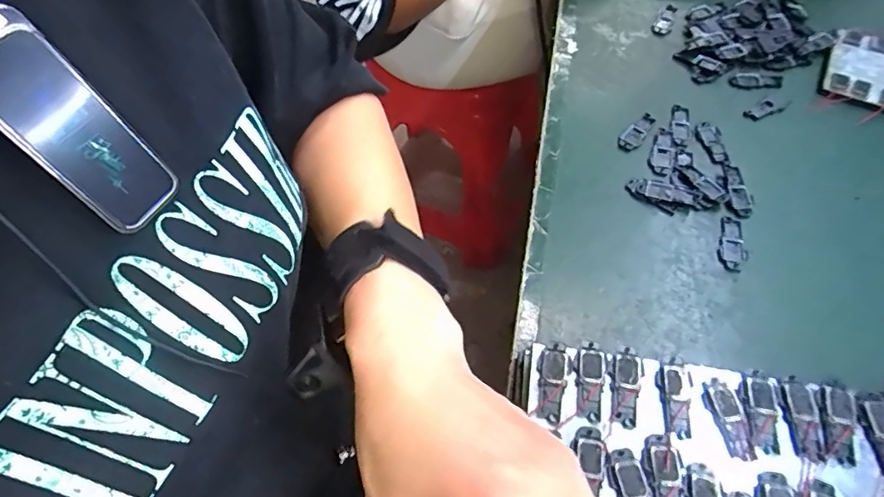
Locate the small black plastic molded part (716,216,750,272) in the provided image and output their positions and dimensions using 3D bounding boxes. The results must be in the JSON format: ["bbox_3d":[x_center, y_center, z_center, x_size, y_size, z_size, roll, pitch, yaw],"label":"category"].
[{"bbox_3d":[0.191,-0.003,0.330,0.017,0.004,0.040,14,61,11],"label":"small black plastic molded part"}]

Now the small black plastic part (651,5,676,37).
[{"bbox_3d":[0.198,-0.204,0.449,0.016,0.004,0.041,19,62,14],"label":"small black plastic part"}]

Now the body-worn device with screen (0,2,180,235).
[{"bbox_3d":[-0.107,-0.034,0.146,0.007,0.064,0.026,15,57,41],"label":"body-worn device with screen"}]

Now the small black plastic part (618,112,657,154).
[{"bbox_3d":[0.149,-0.088,0.385,0.015,0.004,0.039,38,68,22],"label":"small black plastic part"}]

